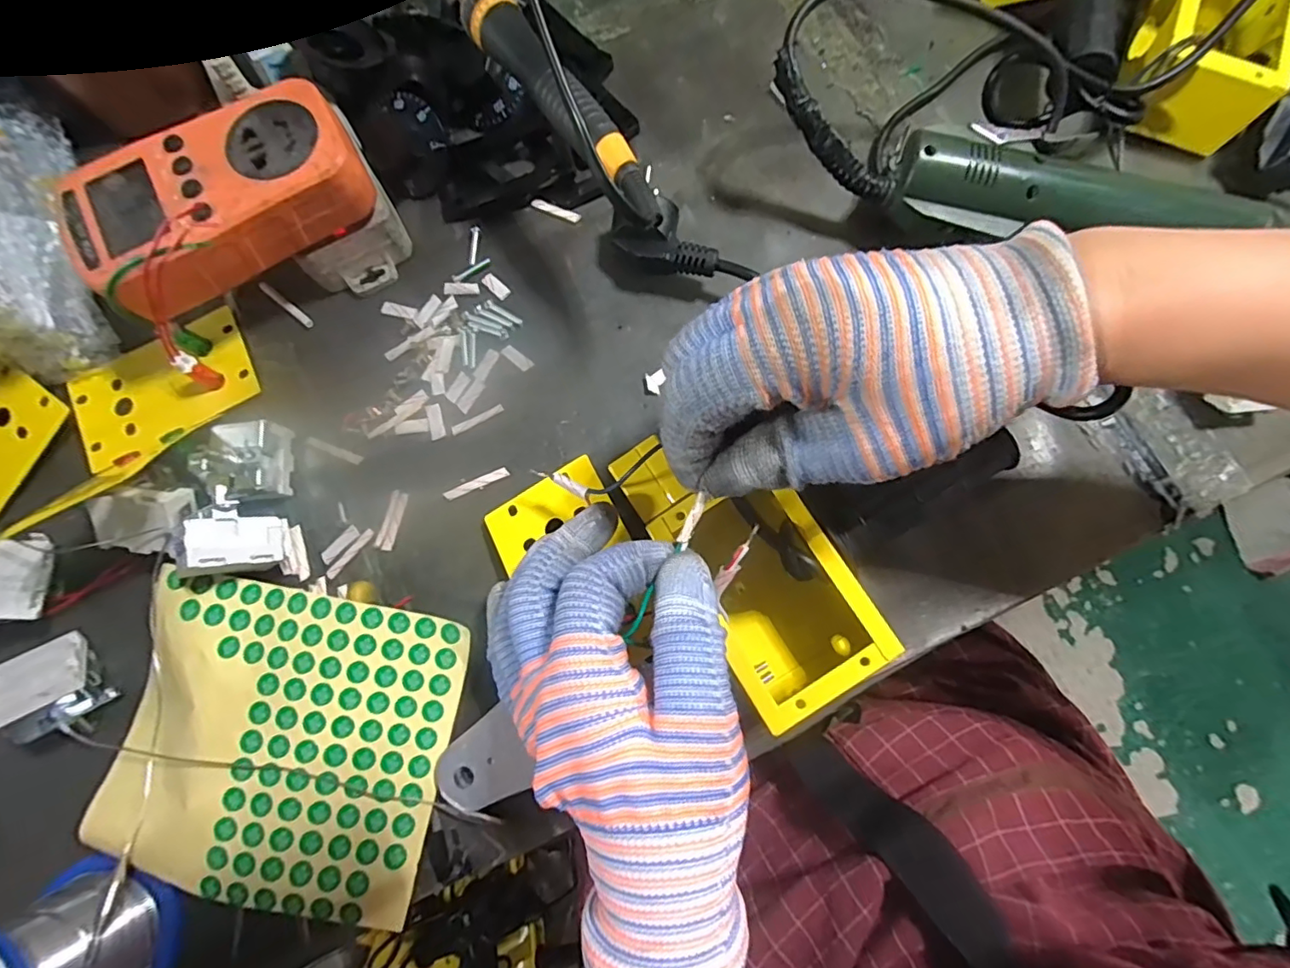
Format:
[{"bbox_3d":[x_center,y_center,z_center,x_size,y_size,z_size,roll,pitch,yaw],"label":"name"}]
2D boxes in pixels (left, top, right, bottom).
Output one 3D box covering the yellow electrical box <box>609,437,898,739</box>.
[{"bbox_3d":[0.044,0.034,0.251,0.060,0.049,0.125,-30,78,-6],"label":"yellow electrical box"}]

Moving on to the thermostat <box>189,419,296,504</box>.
[{"bbox_3d":[-0.197,-0.011,0.276,0.029,0.027,0.043,-8,77,-1],"label":"thermostat"}]

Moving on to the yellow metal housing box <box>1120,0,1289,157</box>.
[{"bbox_3d":[0.318,-0.251,0.314,0.070,0.043,0.120,27,78,7],"label":"yellow metal housing box"}]

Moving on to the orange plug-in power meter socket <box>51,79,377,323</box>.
[{"bbox_3d":[-0.199,-0.134,0.265,0.132,0.035,0.075,-31,78,-5],"label":"orange plug-in power meter socket"}]

